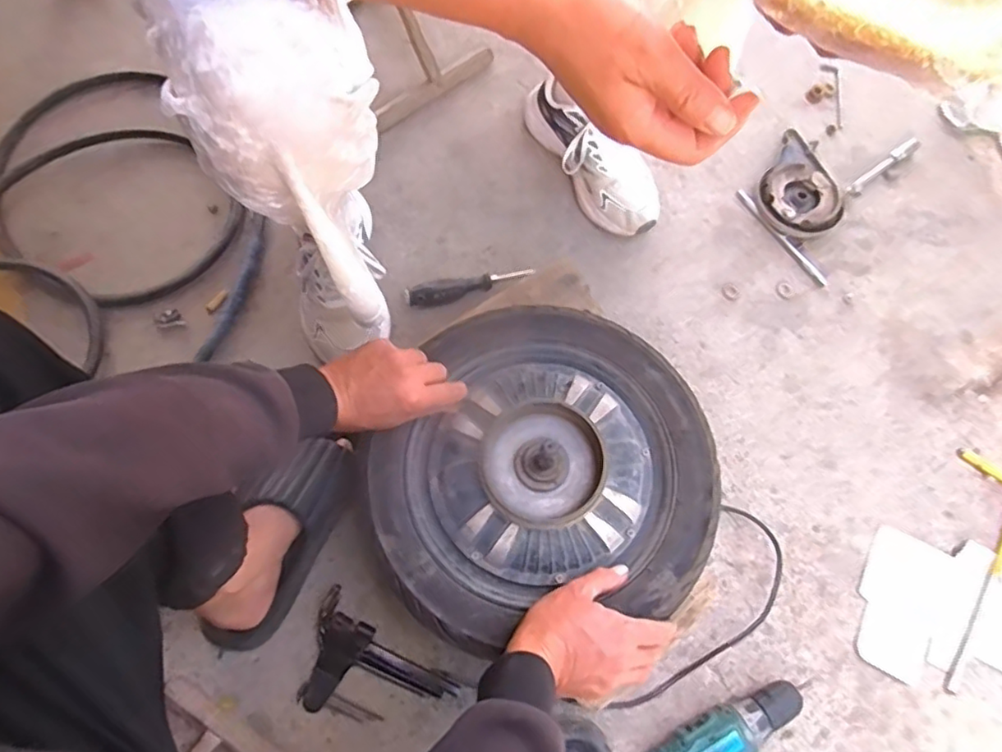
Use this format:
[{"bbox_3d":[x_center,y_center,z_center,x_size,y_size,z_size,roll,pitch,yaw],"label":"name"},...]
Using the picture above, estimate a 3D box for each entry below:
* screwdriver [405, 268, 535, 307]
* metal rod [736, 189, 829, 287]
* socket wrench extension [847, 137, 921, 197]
[{"bbox_3d":[-0.041,-0.118,0.815,0.167,0.025,0.034,-12,75,-4],"label":"screwdriver"},{"bbox_3d":[0.402,-0.200,0.877,0.013,0.009,0.181,-36,77,-12],"label":"metal rod"},{"bbox_3d":[0.574,-0.315,0.922,0.164,0.013,0.022,-36,77,-12],"label":"socket wrench extension"}]

